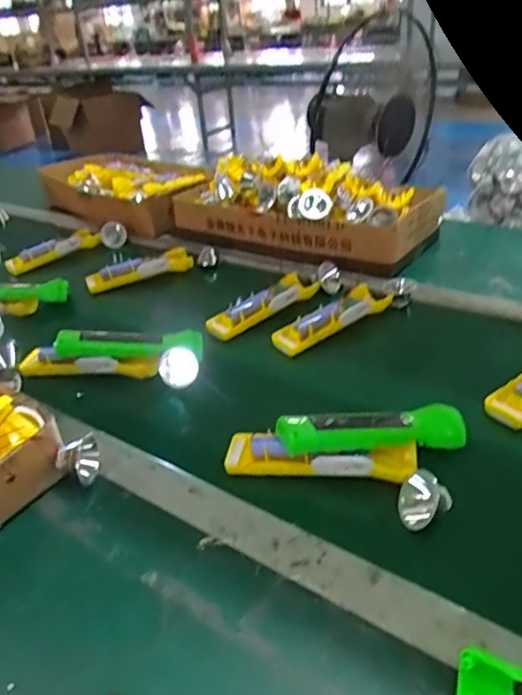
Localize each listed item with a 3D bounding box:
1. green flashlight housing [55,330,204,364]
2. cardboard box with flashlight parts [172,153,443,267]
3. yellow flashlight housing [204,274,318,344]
[{"bbox_3d":[-0.150,-0.003,0.644,0.164,0.027,0.044,-1,32,-13],"label":"green flashlight housing"},{"bbox_3d":[0.051,-0.235,0.901,0.412,0.100,0.174,14,37,29],"label":"cardboard box with flashlight parts"},{"bbox_3d":[0.004,-0.057,0.735,0.166,0.030,0.043,-29,39,-33],"label":"yellow flashlight housing"}]

